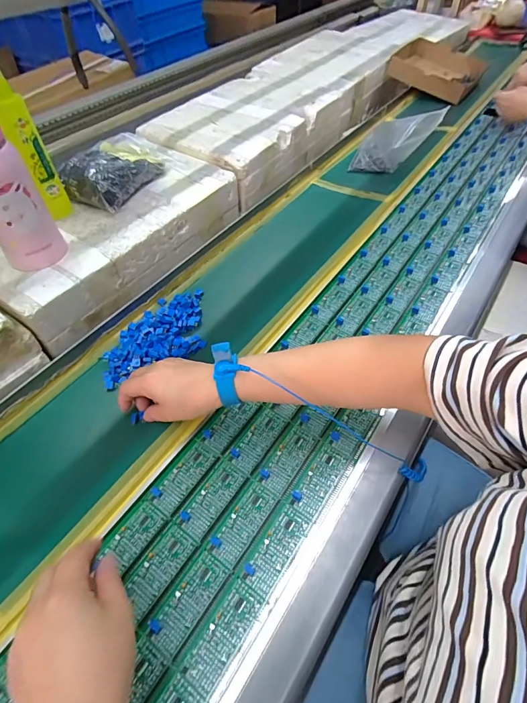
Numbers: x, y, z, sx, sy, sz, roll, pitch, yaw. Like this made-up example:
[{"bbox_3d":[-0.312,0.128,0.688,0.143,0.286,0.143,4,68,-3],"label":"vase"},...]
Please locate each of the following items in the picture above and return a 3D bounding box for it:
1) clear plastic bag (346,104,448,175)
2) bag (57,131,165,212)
[{"bbox_3d":[0.255,-0.412,0.742,0.106,0.087,0.167,-31,13,-22],"label":"clear plastic bag"},{"bbox_3d":[-0.254,-0.330,0.666,0.115,0.065,0.210,18,53,15],"label":"bag"}]

